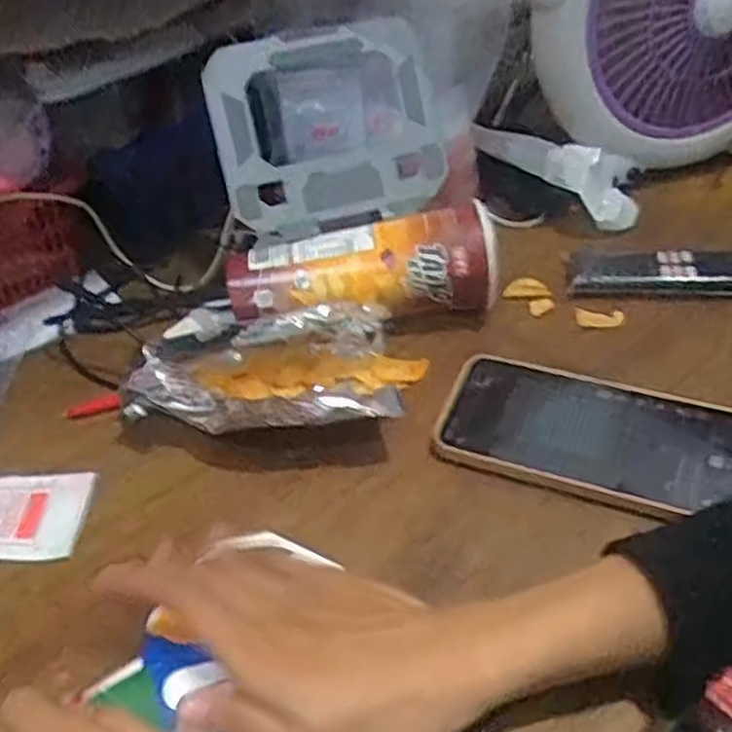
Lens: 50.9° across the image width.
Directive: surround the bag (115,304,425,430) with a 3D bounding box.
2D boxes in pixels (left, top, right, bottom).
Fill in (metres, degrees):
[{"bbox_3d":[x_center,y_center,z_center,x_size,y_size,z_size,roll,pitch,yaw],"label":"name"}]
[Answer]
[{"bbox_3d":[-0.047,0.005,0.449,0.155,0.051,0.102,-4,42,2],"label":"bag"}]

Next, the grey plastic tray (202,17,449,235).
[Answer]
[{"bbox_3d":[-0.026,-0.156,0.508,0.143,0.124,0.021,-14,10,-10],"label":"grey plastic tray"}]

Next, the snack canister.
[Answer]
[{"bbox_3d":[-0.004,-0.064,0.504,0.164,0.062,0.070,-4,42,2],"label":"snack canister"}]

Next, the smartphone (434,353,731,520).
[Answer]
[{"bbox_3d":[0.126,0.038,0.424,0.162,0.016,0.082,14,46,20],"label":"smartphone"}]

